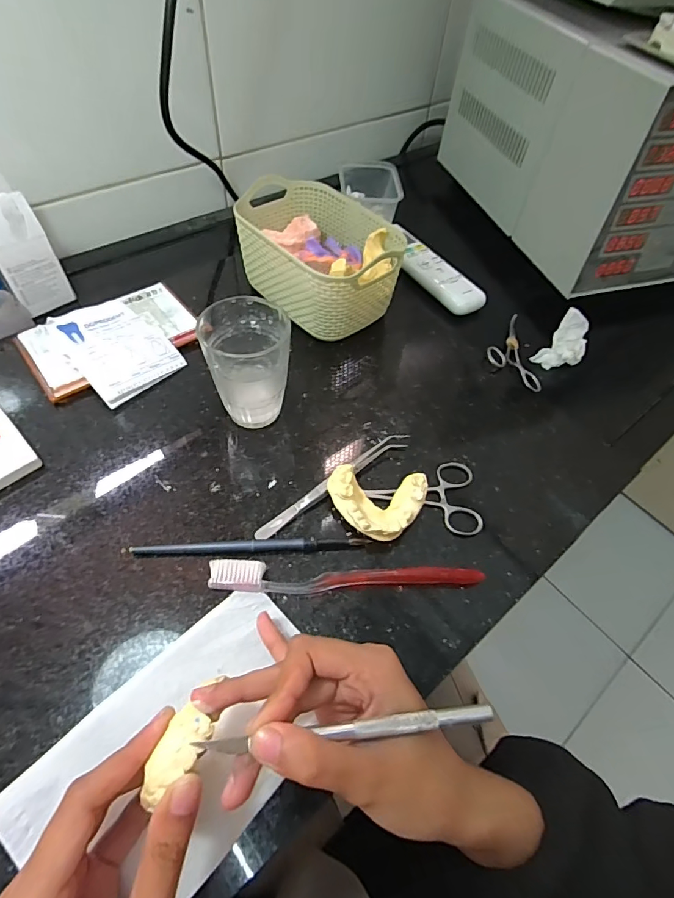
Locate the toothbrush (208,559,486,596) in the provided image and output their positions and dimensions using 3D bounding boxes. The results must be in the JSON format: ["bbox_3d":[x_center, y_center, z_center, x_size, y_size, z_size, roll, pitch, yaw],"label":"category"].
[{"bbox_3d":[0.007,0.091,0.311,0.187,0.011,0.020,3,54,-3],"label":"toothbrush"}]

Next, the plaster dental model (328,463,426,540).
[{"bbox_3d":[0.031,0.042,0.335,0.072,0.029,0.048,3,54,-3],"label":"plaster dental model"}]

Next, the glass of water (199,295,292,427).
[{"bbox_3d":[-0.071,-0.065,0.368,0.069,0.091,0.064,-12,56,-13],"label":"glass of water"}]

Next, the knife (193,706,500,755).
[{"bbox_3d":[0.006,0.131,0.208,0.137,0.006,0.008,-3,55,-6],"label":"knife"}]

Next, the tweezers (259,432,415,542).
[{"bbox_3d":[0.000,0.024,0.356,0.151,0.013,0.014,-31,62,-24],"label":"tweezers"}]

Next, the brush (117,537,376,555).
[{"bbox_3d":[-0.063,0.070,0.322,0.171,0.010,0.009,0,55,-4],"label":"brush"}]

